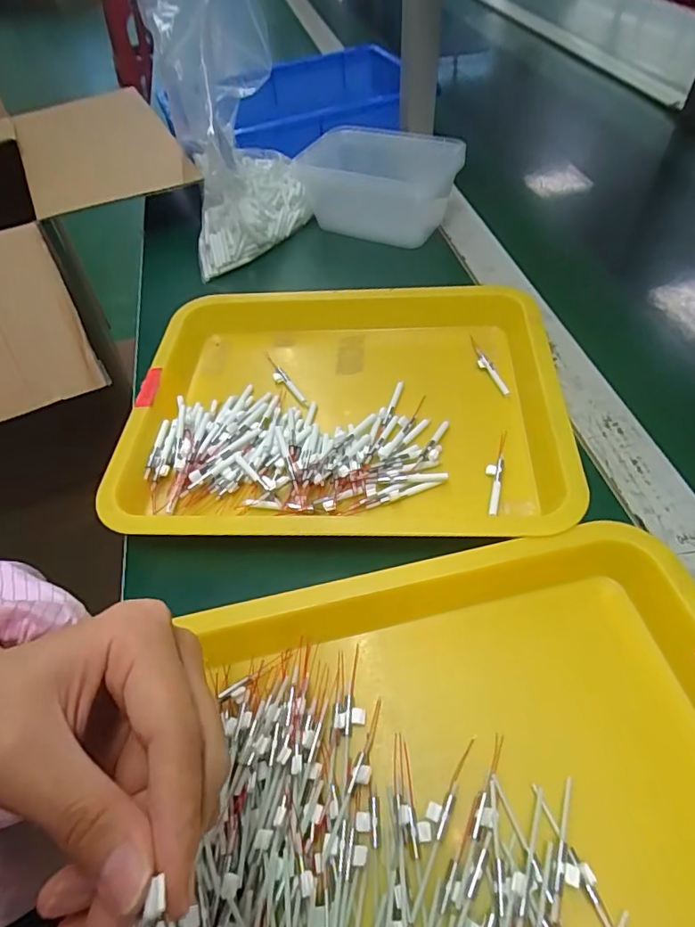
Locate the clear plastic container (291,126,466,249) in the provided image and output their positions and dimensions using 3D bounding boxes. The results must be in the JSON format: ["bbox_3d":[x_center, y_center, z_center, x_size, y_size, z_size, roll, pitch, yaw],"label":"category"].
[{"bbox_3d":[0.035,-0.337,0.629,0.185,0.097,0.143,0,51,3],"label":"clear plastic container"}]

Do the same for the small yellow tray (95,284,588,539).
[{"bbox_3d":[-0.006,-0.051,0.422,0.342,0.042,0.264,1,51,4],"label":"small yellow tray"}]

